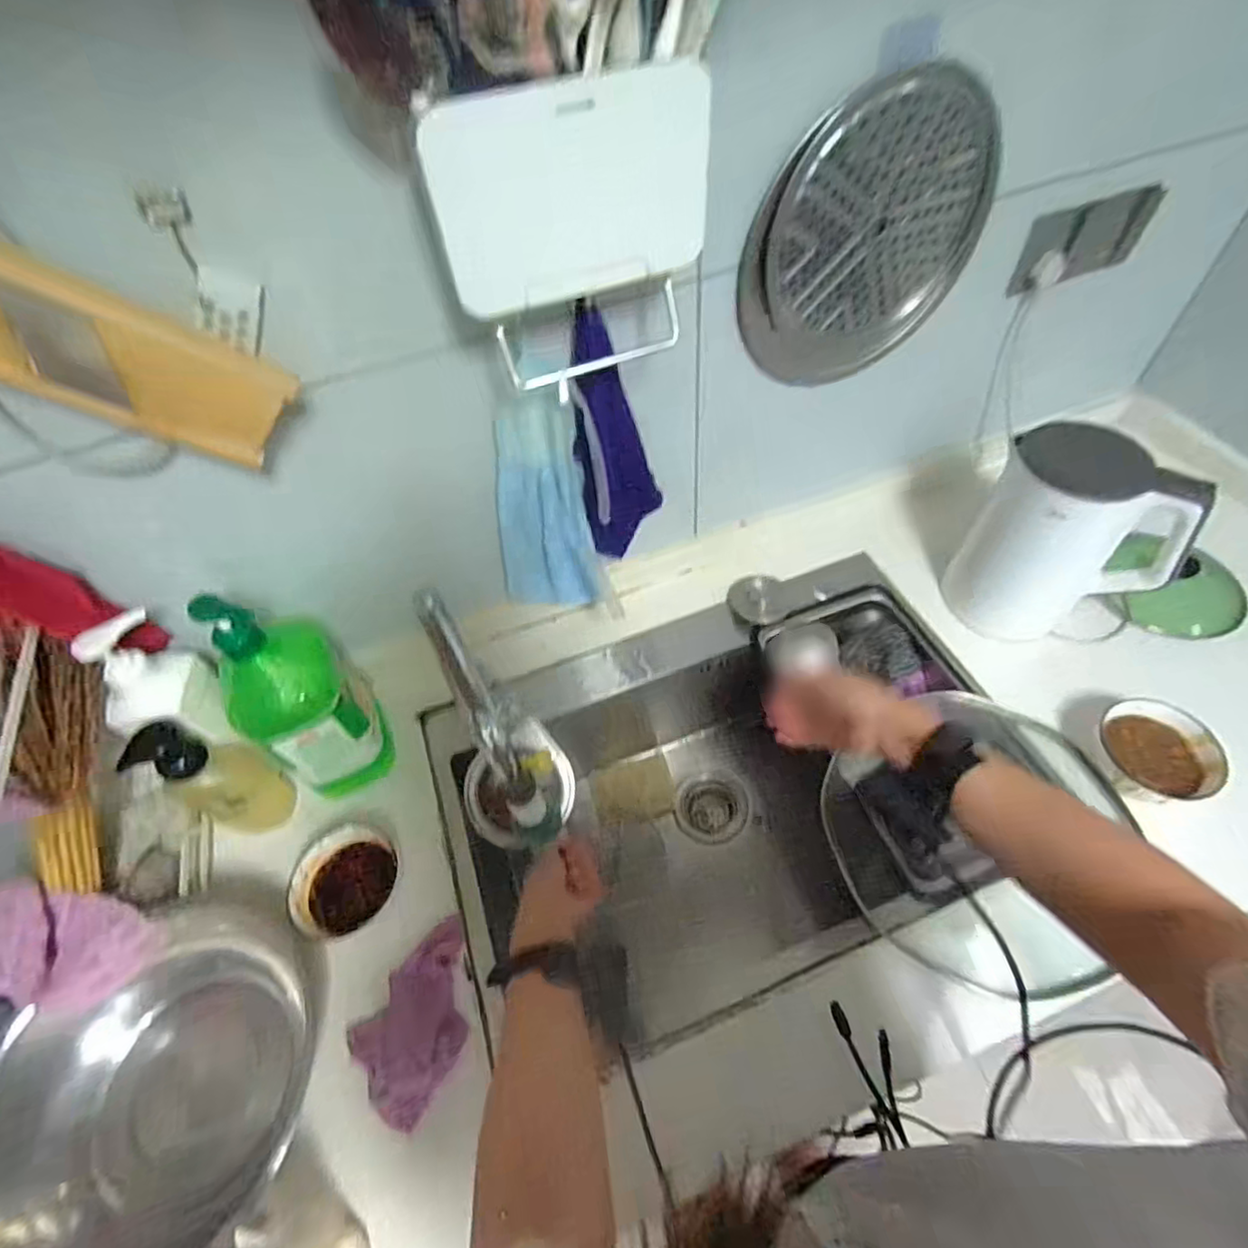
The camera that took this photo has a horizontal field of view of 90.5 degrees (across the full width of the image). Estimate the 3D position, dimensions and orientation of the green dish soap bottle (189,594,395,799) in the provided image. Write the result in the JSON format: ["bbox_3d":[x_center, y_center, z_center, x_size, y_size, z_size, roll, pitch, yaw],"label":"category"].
[{"bbox_3d":[-0.336,0.081,0.657,0.122,0.272,0.103,-38,62,-22],"label":"green dish soap bottle"}]

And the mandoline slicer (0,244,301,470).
[{"bbox_3d":[-0.390,-0.193,0.404,0.291,0.118,0.034,16,44,-39],"label":"mandoline slicer"}]

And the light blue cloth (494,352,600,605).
[{"bbox_3d":[-0.094,-0.133,0.698,0.109,0.338,0.025,-9,55,-5],"label":"light blue cloth"}]

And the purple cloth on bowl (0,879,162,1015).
[{"bbox_3d":[-0.507,0.290,0.551,0.109,0.101,0.091,9,56,8],"label":"purple cloth on bowl"}]

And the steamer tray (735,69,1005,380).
[{"bbox_3d":[0.244,-0.379,0.620,0.266,0.259,0.021,-15,56,-9],"label":"steamer tray"}]

